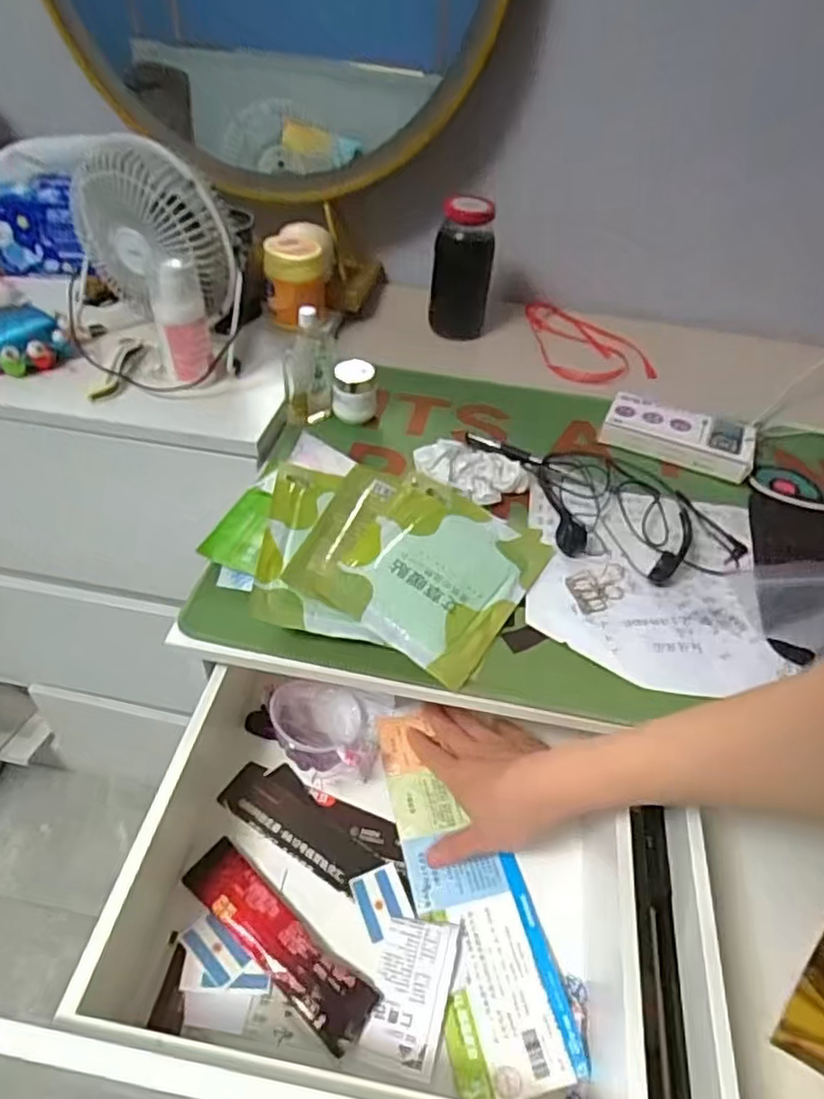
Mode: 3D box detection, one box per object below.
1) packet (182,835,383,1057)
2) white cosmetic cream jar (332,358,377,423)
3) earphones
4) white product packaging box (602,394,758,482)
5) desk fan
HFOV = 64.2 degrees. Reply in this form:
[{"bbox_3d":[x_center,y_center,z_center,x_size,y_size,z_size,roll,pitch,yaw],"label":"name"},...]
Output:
[{"bbox_3d":[-0.085,0.244,0.415,0.143,0.012,0.036,31,49,25],"label":"packet"},{"bbox_3d":[-0.054,-0.150,0.632,0.042,0.051,0.036,2,44,-3],"label":"white cosmetic cream jar"},{"bbox_3d":[0.165,-0.057,0.567,0.146,0.026,0.218,-13,46,-18],"label":"earphones"},{"bbox_3d":[0.256,-0.109,0.631,0.135,0.032,0.057,22,46,17],"label":"white product packaging box"},{"bbox_3d":[-0.230,-0.262,0.607,0.152,0.182,0.143,-7,45,-12],"label":"desk fan"}]

